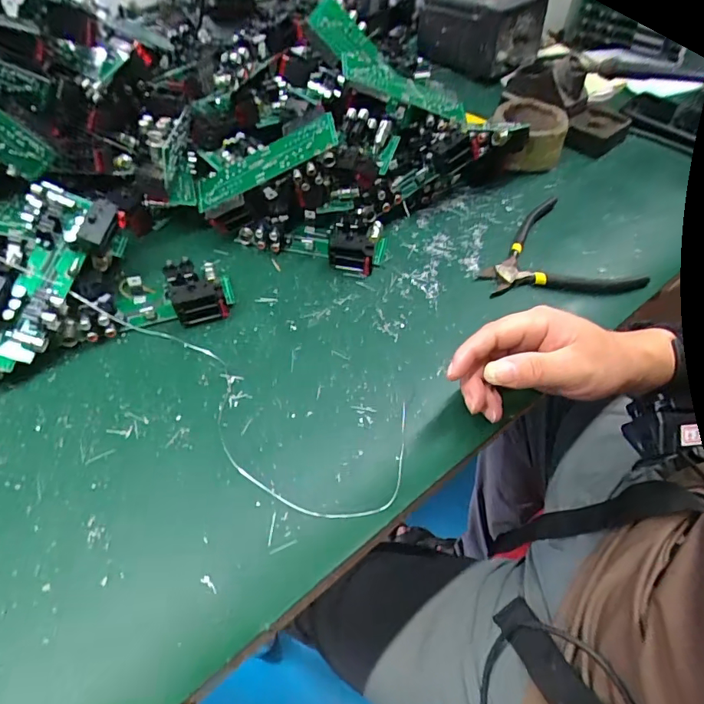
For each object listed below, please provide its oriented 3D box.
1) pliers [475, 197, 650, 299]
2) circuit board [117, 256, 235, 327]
[{"bbox_3d":[0.192,-0.107,0.476,0.145,0.012,0.132,0,54,-2],"label":"pliers"},{"bbox_3d":[-0.155,-0.052,0.412,0.097,0.034,0.055,-6,55,-6],"label":"circuit board"}]

